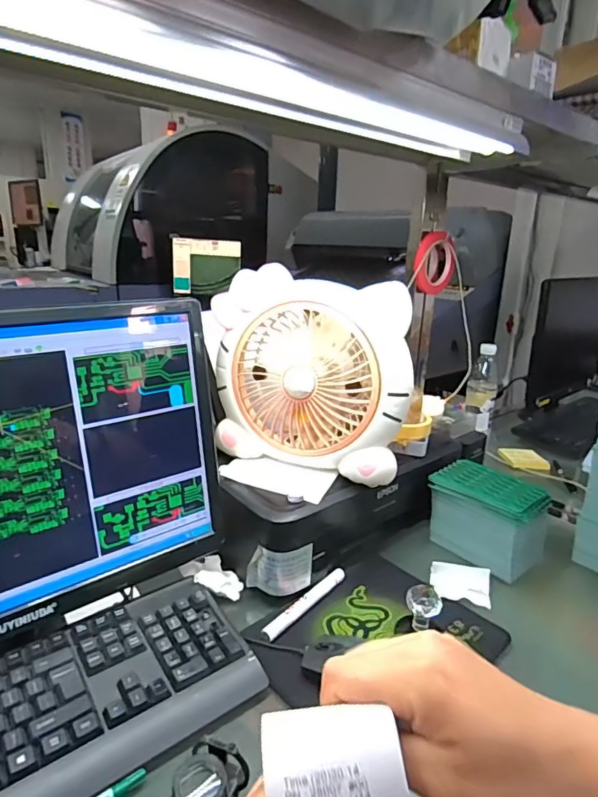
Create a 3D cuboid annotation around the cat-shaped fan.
[{"bbox_3d":[0.020,-0.032,0.663,0.264,0.245,0.135,8,19,19],"label":"cat-shaped fan"}]

